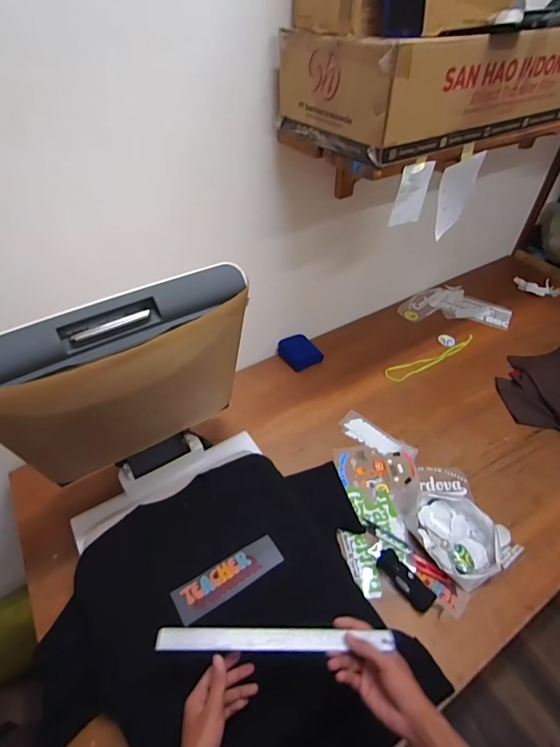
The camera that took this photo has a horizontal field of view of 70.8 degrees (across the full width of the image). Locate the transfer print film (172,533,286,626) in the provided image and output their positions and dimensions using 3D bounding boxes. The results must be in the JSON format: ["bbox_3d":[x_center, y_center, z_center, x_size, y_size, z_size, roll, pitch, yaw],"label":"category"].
[{"bbox_3d":[-0.093,0.372,0.725,0.199,0.008,0.061,-24,57,-25],"label":"transfer print film"}]

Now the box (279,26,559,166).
[{"bbox_3d":[0.326,-0.575,0.755,0.588,0.153,0.274,-24,51,-21],"label":"box"}]

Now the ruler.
[{"bbox_3d":[-0.001,0.379,0.562,0.334,0.009,0.029,5,36,-6],"label":"ruler"}]

